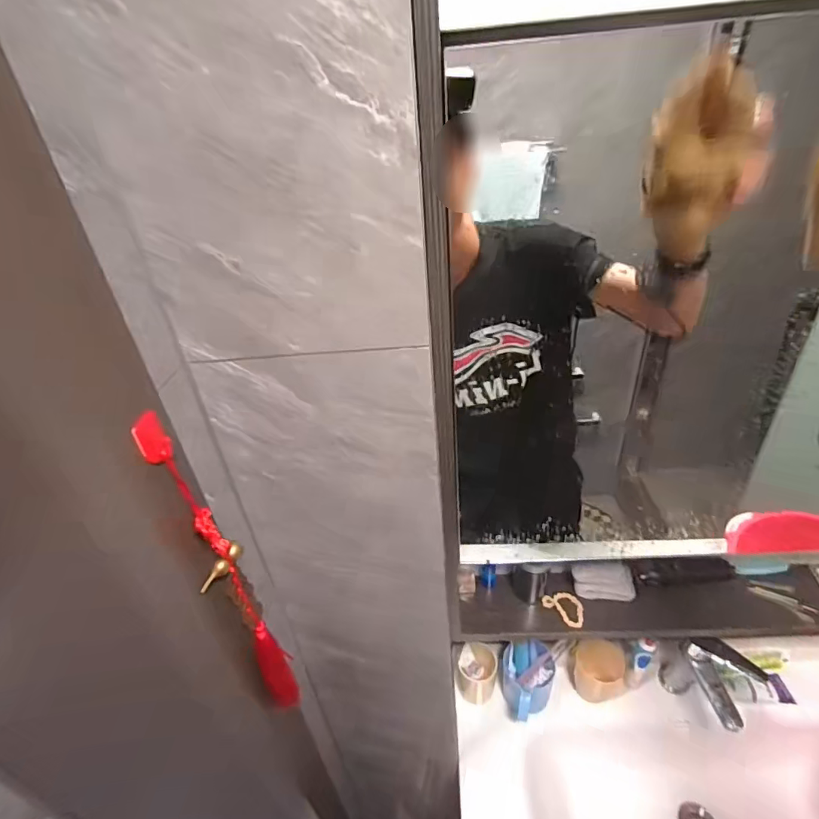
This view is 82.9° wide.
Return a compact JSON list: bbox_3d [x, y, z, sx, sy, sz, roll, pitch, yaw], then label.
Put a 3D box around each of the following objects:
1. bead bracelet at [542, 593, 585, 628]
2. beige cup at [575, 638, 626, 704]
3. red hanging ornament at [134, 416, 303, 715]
[{"bbox_3d":[0.235,0.296,0.698,0.041,0.011,0.060,-31,42,-33],"label":"bead bracelet"},{"bbox_3d":[0.334,0.462,0.823,0.084,0.085,0.086,15,39,27],"label":"beige cup"},{"bbox_3d":[-0.135,0.142,0.363,0.029,0.325,0.029,-21,37,-22],"label":"red hanging ornament"}]

